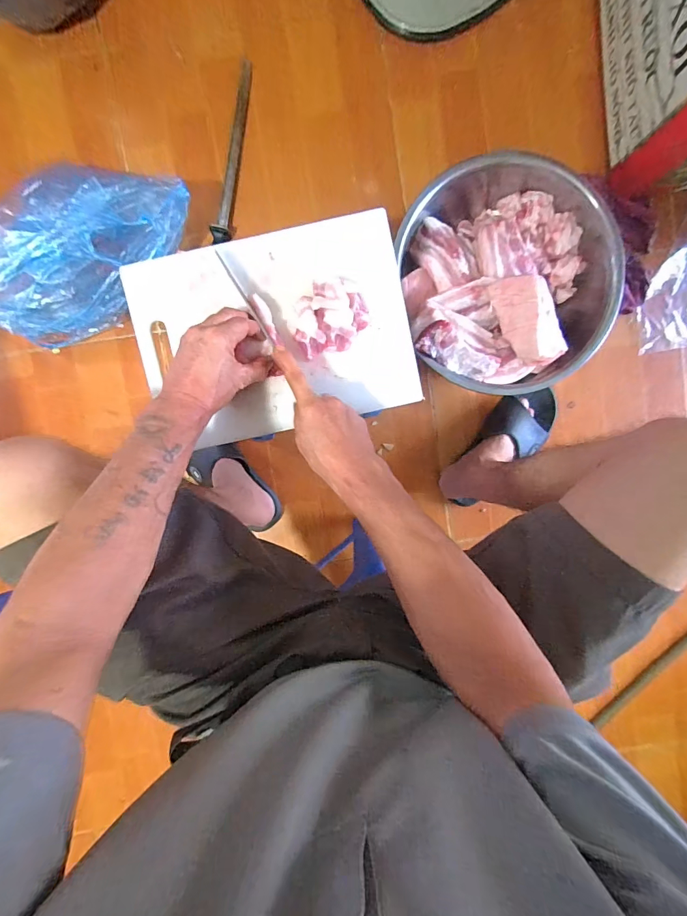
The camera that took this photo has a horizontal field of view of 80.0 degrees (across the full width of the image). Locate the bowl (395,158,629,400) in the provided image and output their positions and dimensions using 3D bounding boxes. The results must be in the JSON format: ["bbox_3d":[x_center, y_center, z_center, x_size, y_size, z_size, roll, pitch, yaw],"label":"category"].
[{"bbox_3d":[0.265,-0.309,0.698,0.330,0.161,0.382,-11,97,1],"label":"bowl"}]

